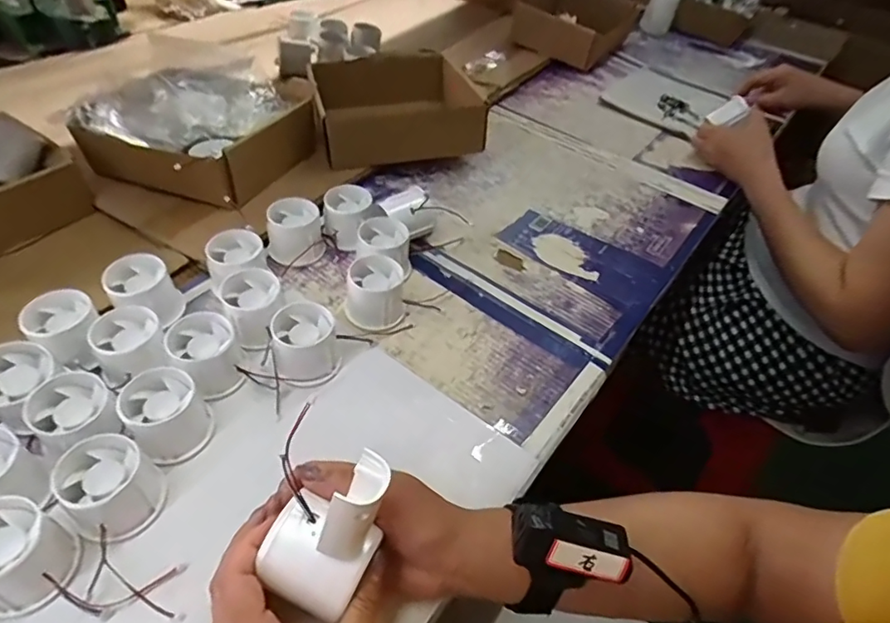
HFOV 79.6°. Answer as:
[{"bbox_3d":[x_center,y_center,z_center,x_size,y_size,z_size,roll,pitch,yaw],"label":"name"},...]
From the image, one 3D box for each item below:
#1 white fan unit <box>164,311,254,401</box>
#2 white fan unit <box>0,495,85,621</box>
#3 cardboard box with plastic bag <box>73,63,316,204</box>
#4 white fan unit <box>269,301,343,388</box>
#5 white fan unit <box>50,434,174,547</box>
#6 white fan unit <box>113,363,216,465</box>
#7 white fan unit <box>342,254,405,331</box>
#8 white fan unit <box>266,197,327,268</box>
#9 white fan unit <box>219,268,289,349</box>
[{"bbox_3d":[-0.194,0.035,0.444,0.053,0.048,0.053,-28,55,-29],"label":"white fan unit"},{"bbox_3d":[-0.265,0.150,0.328,0.057,0.041,0.053,21,48,13],"label":"white fan unit"},{"bbox_3d":[-0.294,-0.221,0.652,0.214,0.097,0.203,18,47,11],"label":"cardboard box with plastic bag"},{"bbox_3d":[-0.120,0.029,0.460,0.051,0.044,0.061,-14,50,-19],"label":"white fan unit"},{"bbox_3d":[-0.226,0.118,0.364,0.054,0.044,0.058,3,46,-3],"label":"white fan unit"},{"bbox_3d":[-0.209,0.078,0.405,0.053,0.046,0.052,-26,54,-27],"label":"white fan unit"},{"bbox_3d":[-0.068,-0.018,0.509,0.056,0.048,0.053,-1,47,-8],"label":"white fan unit"},{"bbox_3d":[-0.156,-0.083,0.560,0.055,0.050,0.054,-9,48,-14],"label":"white fan unit"},{"bbox_3d":[-0.170,-0.004,0.482,0.049,0.049,0.062,-22,53,-25],"label":"white fan unit"}]

